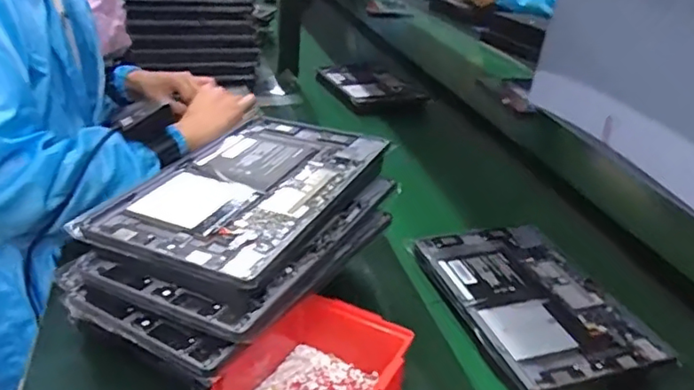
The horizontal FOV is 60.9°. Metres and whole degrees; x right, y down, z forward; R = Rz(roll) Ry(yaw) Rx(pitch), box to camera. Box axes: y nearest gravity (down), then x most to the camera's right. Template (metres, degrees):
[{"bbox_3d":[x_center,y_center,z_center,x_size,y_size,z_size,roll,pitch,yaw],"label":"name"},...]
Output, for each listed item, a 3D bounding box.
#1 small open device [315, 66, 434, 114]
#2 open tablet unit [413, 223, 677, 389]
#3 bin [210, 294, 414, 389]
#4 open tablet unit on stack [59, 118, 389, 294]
[{"bbox_3d":[0.048,-0.239,1.278,0.171,0.025,0.296,-5,30,-16],"label":"small open device"},{"bbox_3d":[0.198,0.107,0.636,0.171,0.009,0.249,-5,30,-17],"label":"open tablet unit"},{"bbox_3d":[-0.027,0.155,0.494,0.137,0.066,0.132,15,30,24],"label":"bin"},{"bbox_3d":[-0.087,-0.003,0.540,0.171,0.026,0.255,17,31,21],"label":"open tablet unit on stack"}]

